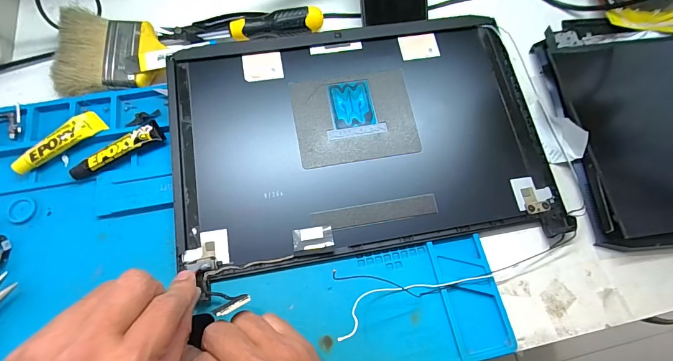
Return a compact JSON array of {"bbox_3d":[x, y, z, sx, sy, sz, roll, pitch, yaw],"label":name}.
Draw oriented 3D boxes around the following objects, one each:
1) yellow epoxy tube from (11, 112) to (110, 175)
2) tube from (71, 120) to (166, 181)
[{"bbox_3d":[-0.269,-0.039,0.339,0.084,0.016,0.021,-36,74,-15],"label":"yellow epoxy tube"},{"bbox_3d":[-0.213,-0.030,0.338,0.087,0.011,0.021,-34,73,-14],"label":"tube"}]

